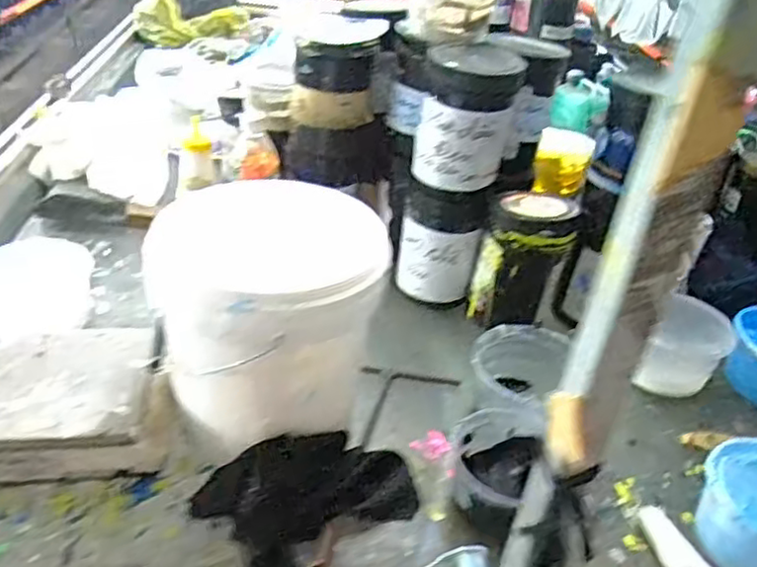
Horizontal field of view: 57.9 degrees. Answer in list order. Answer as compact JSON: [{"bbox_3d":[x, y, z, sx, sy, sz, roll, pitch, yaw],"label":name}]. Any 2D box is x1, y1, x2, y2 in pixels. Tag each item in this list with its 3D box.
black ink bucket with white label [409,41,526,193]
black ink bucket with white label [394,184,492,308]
[{"bbox_3d":[0.110,-0.206,0.841,0.115,0.153,0.118,5,33,-3],"label":"black ink bucket with white label"},{"bbox_3d":[0.085,-0.065,0.937,0.109,0.155,0.115,8,33,1],"label":"black ink bucket with white label"}]

